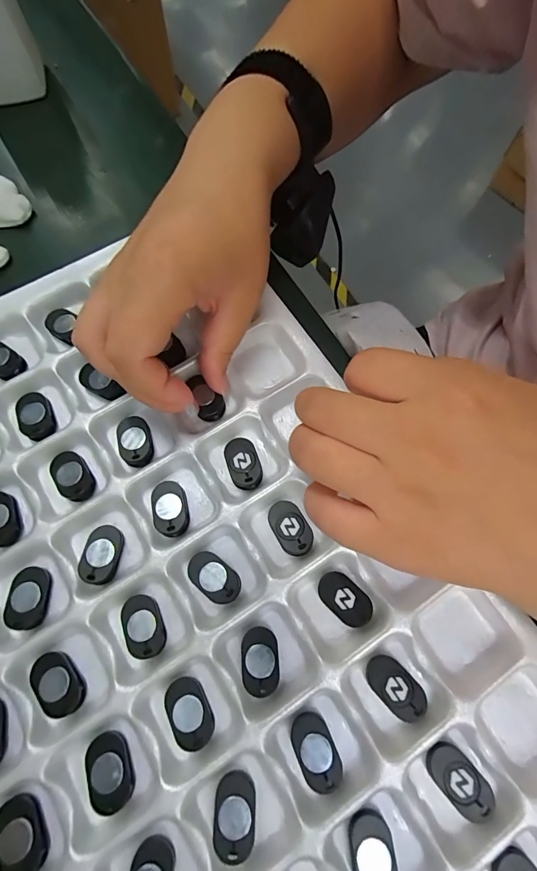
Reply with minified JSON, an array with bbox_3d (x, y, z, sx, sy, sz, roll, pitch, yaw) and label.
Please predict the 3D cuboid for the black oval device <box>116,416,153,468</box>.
[{"bbox_3d":[-0.075,0.003,0.224,0.018,0.006,0.029,-16,73,-7],"label":"black oval device"}]

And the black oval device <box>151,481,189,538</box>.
[{"bbox_3d":[-0.052,0.039,0.211,0.018,0.004,0.030,-13,72,-6],"label":"black oval device"}]

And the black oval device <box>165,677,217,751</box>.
[{"bbox_3d":[-0.036,0.128,0.183,0.018,0.006,0.029,-22,64,-25],"label":"black oval device"}]

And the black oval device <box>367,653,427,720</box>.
[{"bbox_3d":[0.060,0.119,0.188,0.030,0.006,0.018,36,65,26],"label":"black oval device"}]

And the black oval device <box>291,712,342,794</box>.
[{"bbox_3d":[0.021,0.142,0.179,0.018,0.007,0.028,-21,73,-8],"label":"black oval device"}]

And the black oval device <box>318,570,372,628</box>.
[{"bbox_3d":[0.038,0.082,0.200,0.028,0.007,0.018,38,70,24],"label":"black oval device"}]

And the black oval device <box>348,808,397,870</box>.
[{"bbox_3d":[0.045,0.178,0.168,0.018,0.007,0.029,-5,58,-5],"label":"black oval device"}]

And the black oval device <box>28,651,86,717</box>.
[{"bbox_3d":[-0.099,0.116,0.186,0.017,0.007,0.029,-42,77,-14],"label":"black oval device"}]

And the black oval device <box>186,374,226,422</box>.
[{"bbox_3d":[-0.037,-0.023,0.232,0.016,0.009,0.030,-30,75,-11],"label":"black oval device"}]

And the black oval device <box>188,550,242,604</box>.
[{"bbox_3d":[-0.028,0.072,0.201,0.029,0.006,0.017,39,75,11],"label":"black oval device"}]

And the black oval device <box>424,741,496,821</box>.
[{"bbox_3d":[0.084,0.151,0.175,0.017,0.008,0.030,-42,77,-14],"label":"black oval device"}]

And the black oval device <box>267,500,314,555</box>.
[{"bbox_3d":[0.011,0.049,0.210,0.017,0.007,0.029,-30,75,-11],"label":"black oval device"}]

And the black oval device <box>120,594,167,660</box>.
[{"bbox_3d":[-0.062,0.093,0.194,0.019,0.007,0.028,-20,73,-8],"label":"black oval device"}]

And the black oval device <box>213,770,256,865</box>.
[{"bbox_3d":[-0.014,0.164,0.172,0.018,0.008,0.028,4,60,-4],"label":"black oval device"}]

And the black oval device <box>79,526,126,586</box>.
[{"bbox_3d":[-0.086,0.061,0.204,0.018,0.007,0.028,6,71,1],"label":"black oval device"}]

